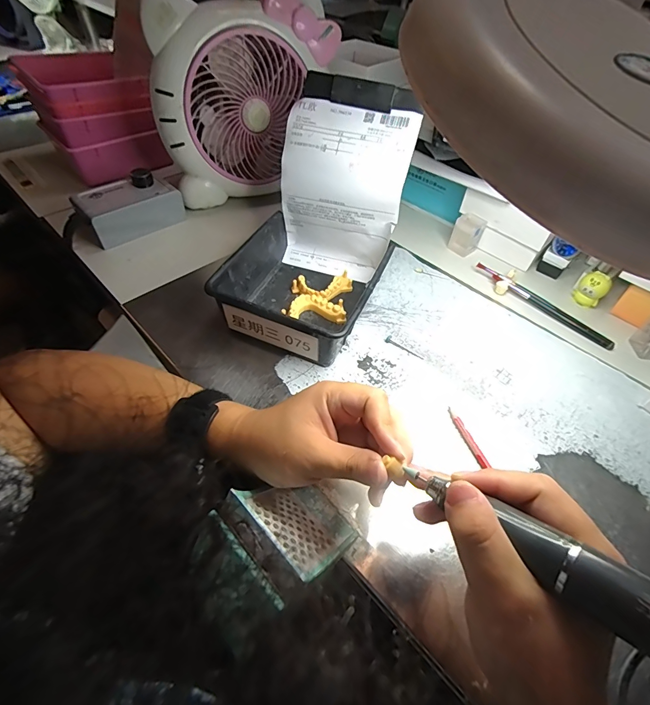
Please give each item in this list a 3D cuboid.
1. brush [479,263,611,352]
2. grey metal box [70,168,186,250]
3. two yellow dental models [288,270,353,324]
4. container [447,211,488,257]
[{"bbox_3d":[0.283,-0.064,0.489,0.013,0.018,0.189,-35,61,-28],"label":"brush"},{"bbox_3d":[-0.286,-0.213,0.543,0.060,0.062,0.134,39,58,25],"label":"grey metal box"},{"bbox_3d":[-0.004,-0.071,0.467,0.074,0.019,0.089,5,50,0],"label":"two yellow dental models"},{"bbox_3d":[0.214,-0.179,0.558,0.039,0.048,0.038,33,56,22],"label":"container"}]

